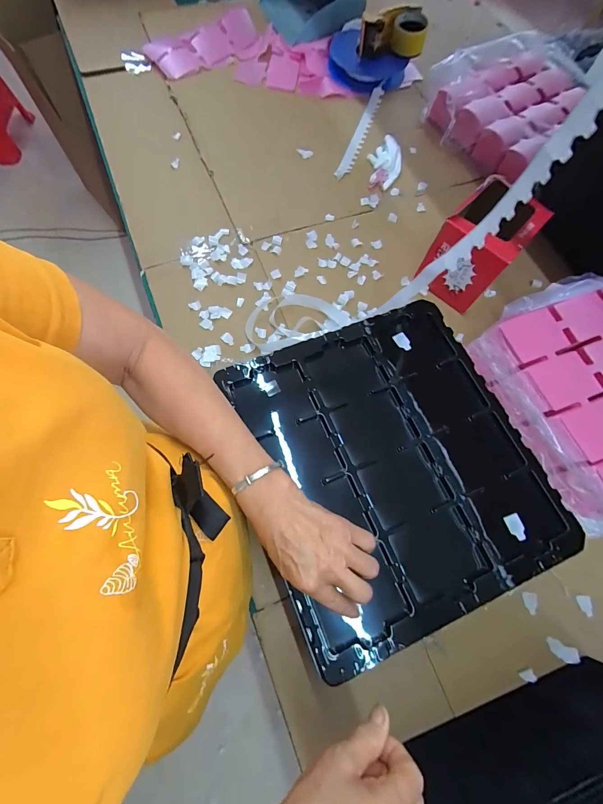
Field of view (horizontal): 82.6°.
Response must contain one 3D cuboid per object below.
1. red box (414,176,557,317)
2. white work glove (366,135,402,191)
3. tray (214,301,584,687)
[{"bbox_3d":[0.320,-0.275,0.628,0.126,0.157,0.145,41,74,12],"label":"red box"},{"bbox_3d":[0.192,-0.558,0.791,0.076,0.023,0.153,13,70,3],"label":"white work glove"},{"bbox_3d":[0.114,0.066,0.435,0.335,0.023,0.365,-21,72,-9],"label":"tray"}]

